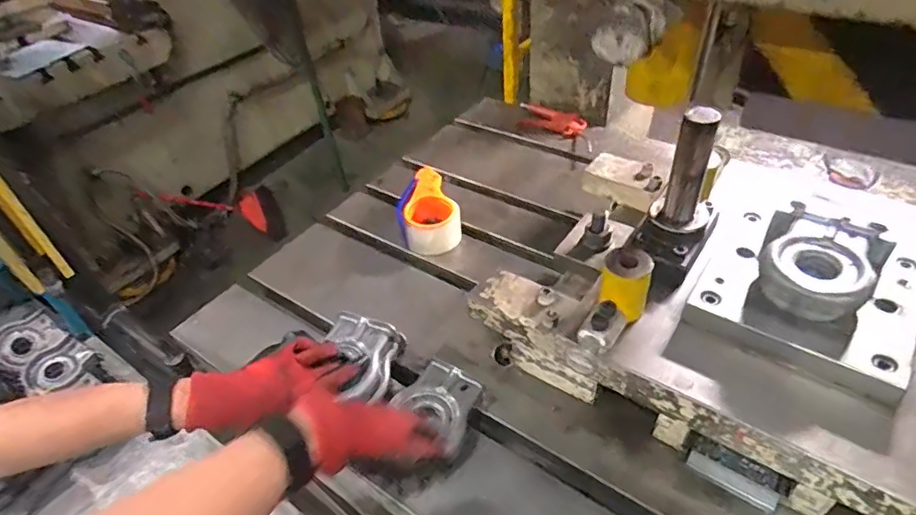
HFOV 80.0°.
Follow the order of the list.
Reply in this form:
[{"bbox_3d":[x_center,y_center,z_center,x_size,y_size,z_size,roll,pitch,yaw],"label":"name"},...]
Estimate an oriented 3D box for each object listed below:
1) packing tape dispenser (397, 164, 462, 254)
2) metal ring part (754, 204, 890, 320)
[{"bbox_3d":[-0.051,-0.072,0.897,0.097,0.072,0.151,-11,42,-7],"label":"packing tape dispenser"},{"bbox_3d":[0.390,0.005,0.592,0.104,0.045,0.130,27,51,31],"label":"metal ring part"}]

